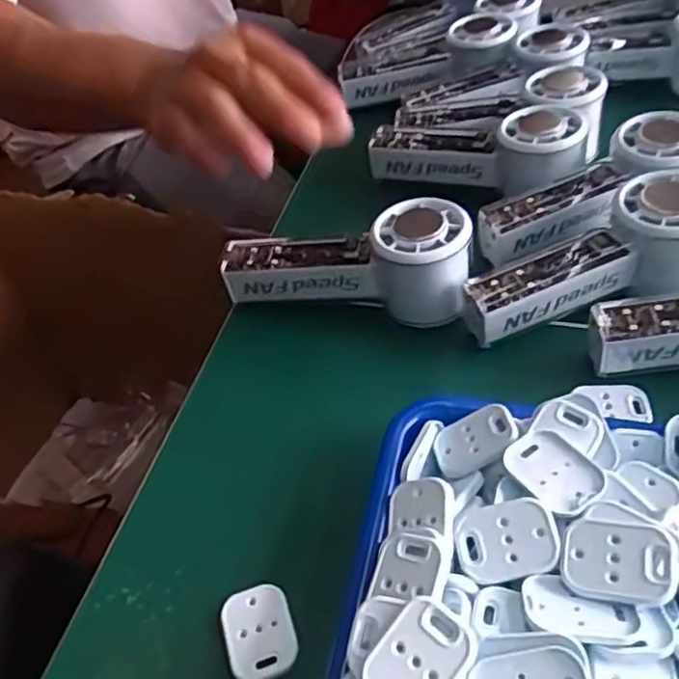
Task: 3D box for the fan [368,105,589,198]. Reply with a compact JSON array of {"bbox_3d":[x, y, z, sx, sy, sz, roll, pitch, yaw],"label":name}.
[{"bbox_3d":[0.098,-0.133,0.496,0.157,0.047,0.052,5,47,28],"label":"fan"}]

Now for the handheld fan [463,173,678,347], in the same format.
[{"bbox_3d":[0.145,-0.042,0.406,0.144,0.051,0.053,-24,49,0],"label":"handheld fan"}]

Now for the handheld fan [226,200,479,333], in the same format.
[{"bbox_3d":[0.001,-0.047,0.417,0.150,0.052,0.053,-1,47,4],"label":"handheld fan"}]

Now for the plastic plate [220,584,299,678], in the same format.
[{"bbox_3d":[-0.035,0.128,0.299,0.030,0.004,0.038,-17,48,-11],"label":"plastic plate"}]

